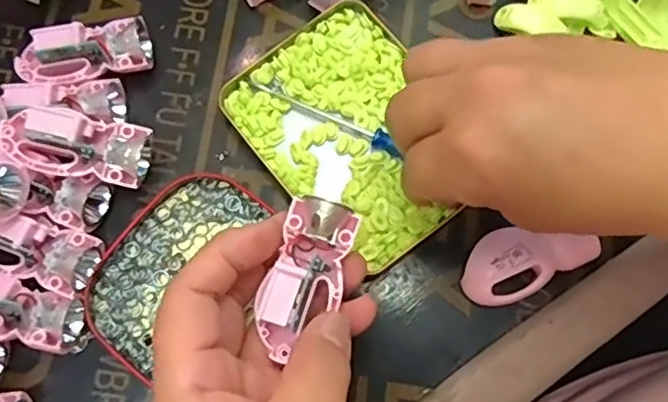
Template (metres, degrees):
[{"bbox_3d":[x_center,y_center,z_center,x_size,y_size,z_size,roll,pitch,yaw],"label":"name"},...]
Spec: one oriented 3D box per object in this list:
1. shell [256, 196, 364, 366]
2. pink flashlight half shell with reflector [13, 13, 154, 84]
[{"bbox_3d":[-0.012,0.030,0.251,0.032,0.016,0.063,23,71,4],"label":"shell"},{"bbox_3d":[-0.132,-0.078,0.322,0.067,0.015,0.031,-14,77,-5],"label":"pink flashlight half shell with reflector"}]

